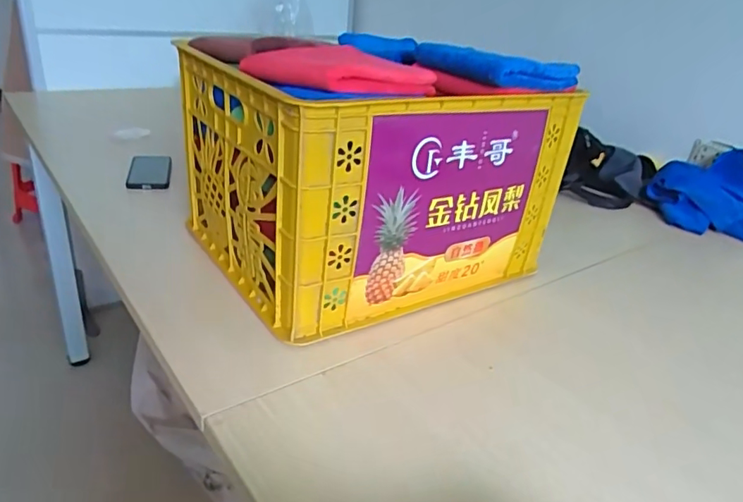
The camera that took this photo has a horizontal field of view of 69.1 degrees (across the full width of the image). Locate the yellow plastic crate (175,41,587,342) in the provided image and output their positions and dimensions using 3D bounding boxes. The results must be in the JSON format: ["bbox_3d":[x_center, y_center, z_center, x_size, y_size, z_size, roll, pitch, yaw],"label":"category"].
[{"bbox_3d":[0.000,-0.124,0.803,0.446,0.281,0.367,-12,32,-34],"label":"yellow plastic crate"}]

